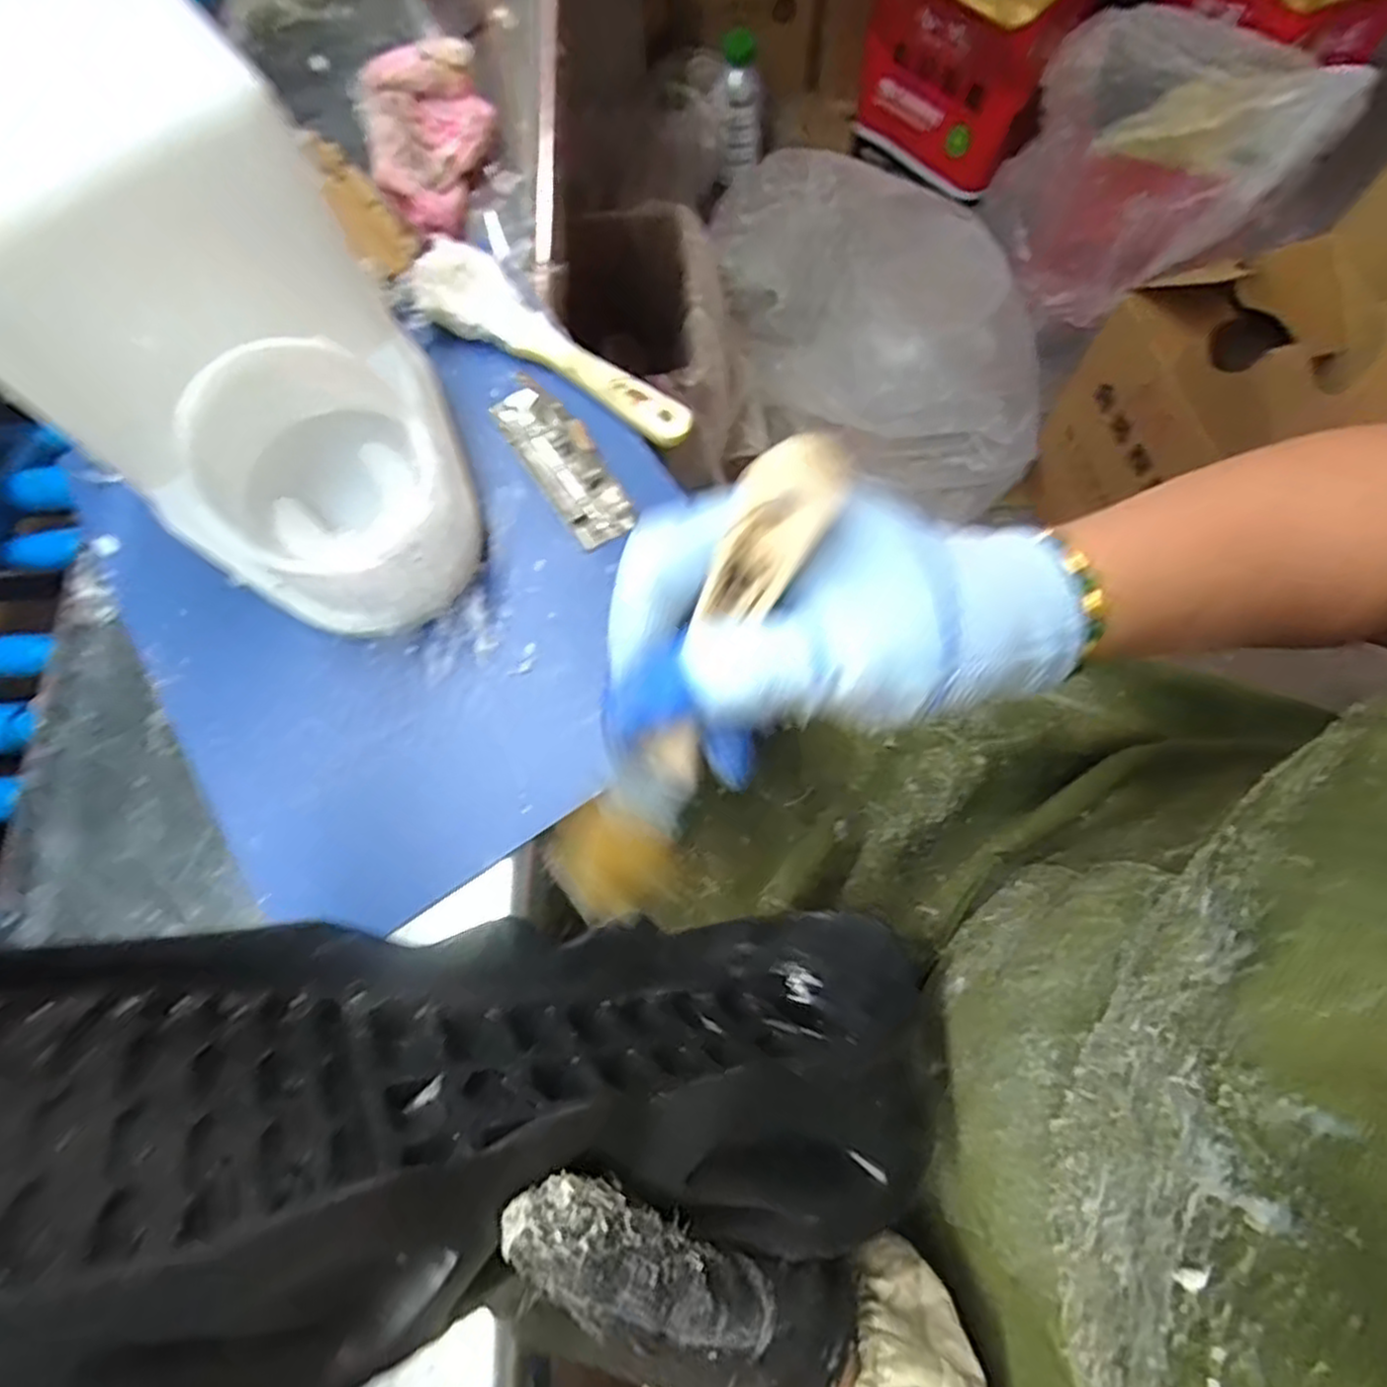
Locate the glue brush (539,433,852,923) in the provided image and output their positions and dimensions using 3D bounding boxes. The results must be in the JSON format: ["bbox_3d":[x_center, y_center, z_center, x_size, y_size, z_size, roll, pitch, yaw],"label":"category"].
[{"bbox_3d":[-0.002,0.005,0.216,0.037,0.166,0.028,34,37,10],"label":"glue brush"}]

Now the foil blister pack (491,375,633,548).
[{"bbox_3d":[-0.066,-0.117,0.374,0.032,0.013,0.098,-33,75,-10],"label":"foil blister pack"}]

